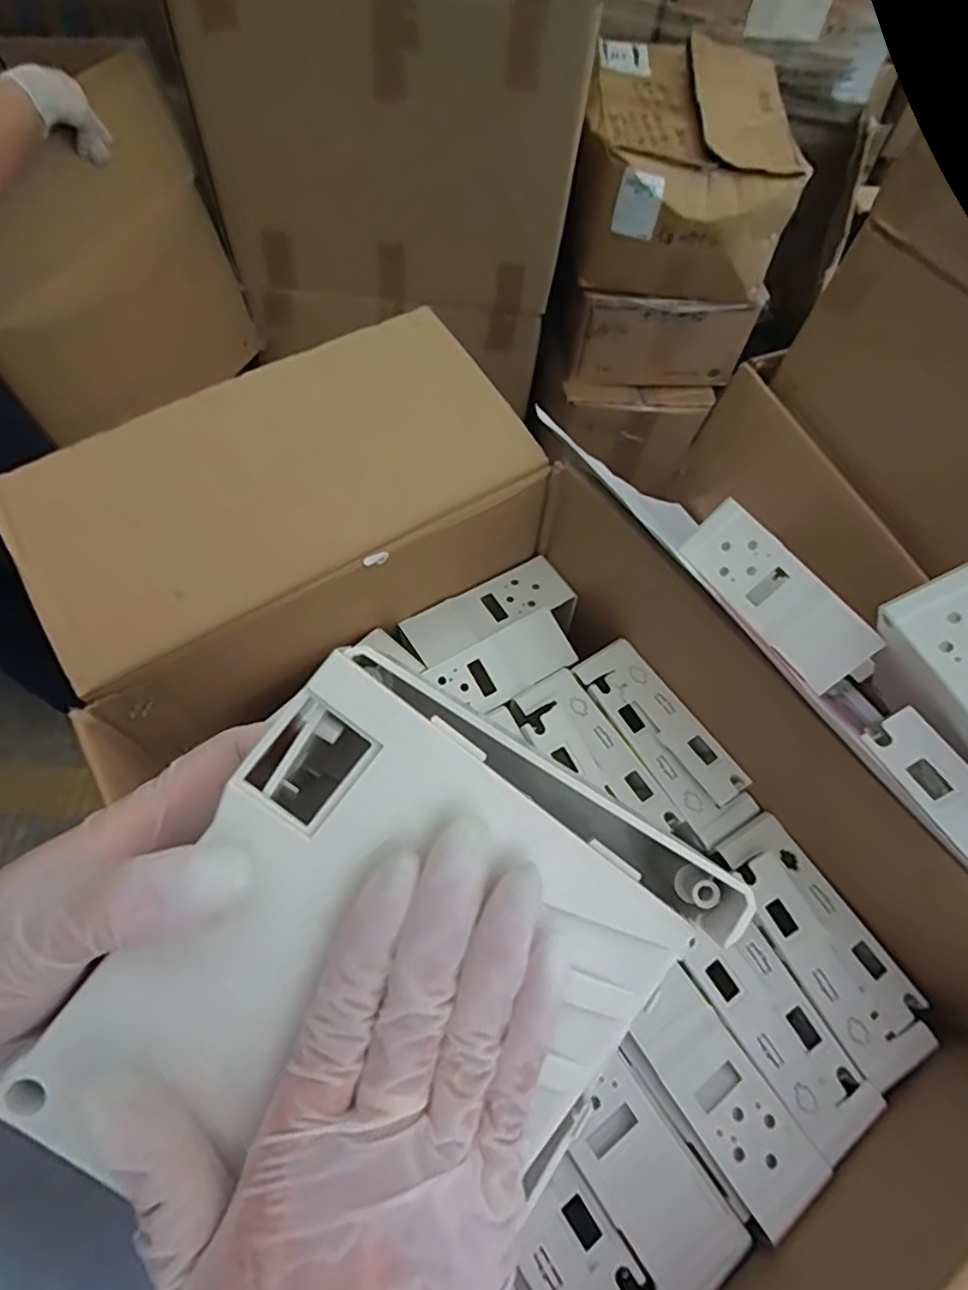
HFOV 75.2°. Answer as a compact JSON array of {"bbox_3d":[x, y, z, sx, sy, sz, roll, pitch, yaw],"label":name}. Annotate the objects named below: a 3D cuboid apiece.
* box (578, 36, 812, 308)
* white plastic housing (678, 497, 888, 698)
[{"bbox_3d":[0.351,-0.863,1.154,0.355,0.232,0.411,8,61,0],"label":"box"},{"bbox_3d":[0.208,-0.035,0.445,0.040,0.053,0.144,8,43,-53],"label":"white plastic housing"}]

